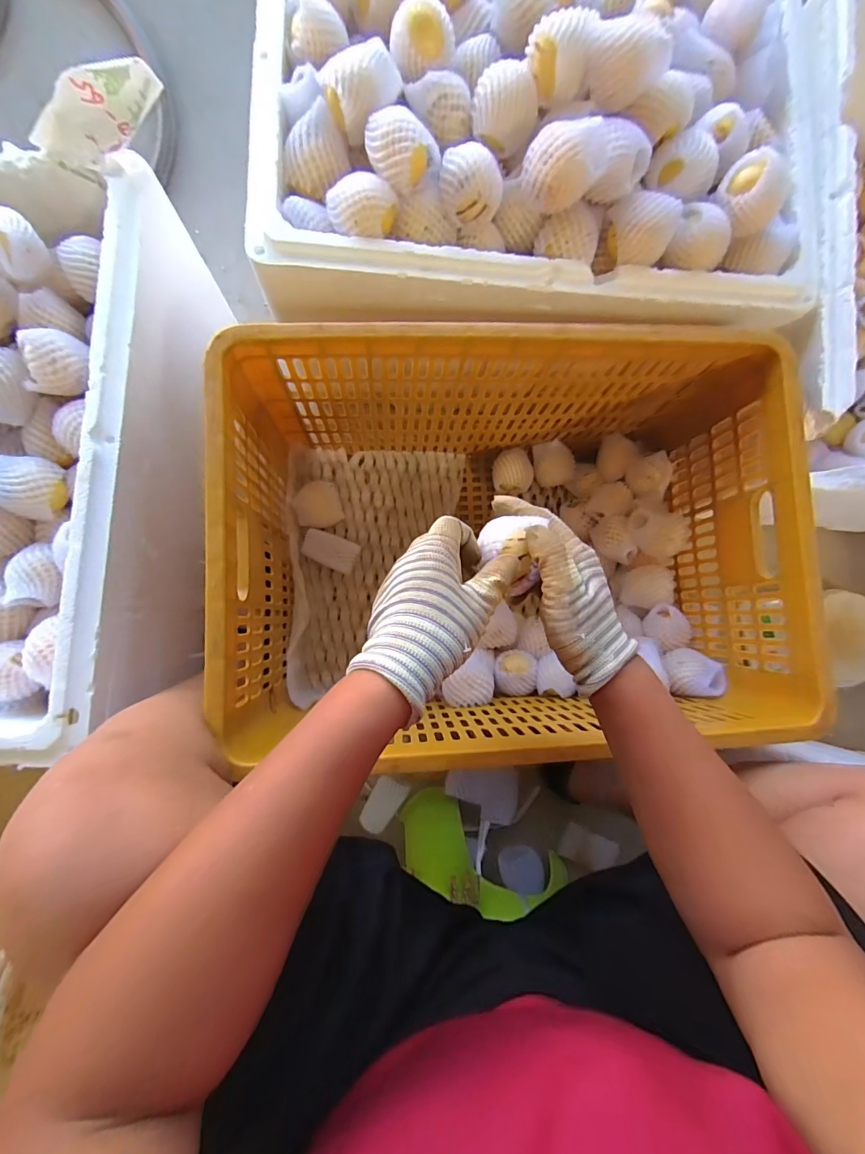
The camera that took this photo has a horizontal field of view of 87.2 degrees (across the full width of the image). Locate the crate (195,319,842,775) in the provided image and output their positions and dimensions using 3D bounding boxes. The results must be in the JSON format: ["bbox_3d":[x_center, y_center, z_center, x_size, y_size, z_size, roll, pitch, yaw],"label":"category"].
[{"bbox_3d":[0.078,-0.034,0.571,0.570,0.303,0.407,-3,87,-4],"label":"crate"}]

